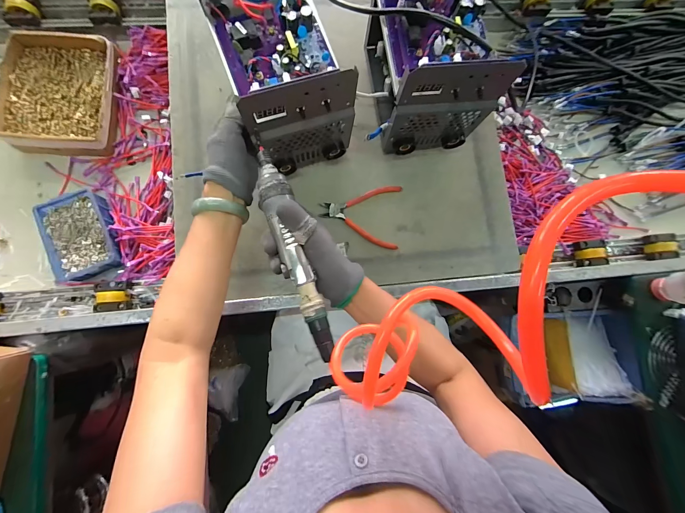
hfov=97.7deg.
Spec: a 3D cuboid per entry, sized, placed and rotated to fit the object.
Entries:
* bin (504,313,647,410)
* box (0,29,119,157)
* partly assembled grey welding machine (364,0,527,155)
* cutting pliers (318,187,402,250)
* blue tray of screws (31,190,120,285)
[{"bbox_3d":[0.428,0.190,0.574,0.218,0.081,0.181,-10,83,-5],"label":"bin"},{"bbox_3d":[-0.538,-0.310,0.574,0.195,0.043,0.229,3,82,-4],"label":"box"},{"bbox_3d":[0.133,-0.309,0.470,0.150,0.186,0.233,-9,83,-5],"label":"partly assembled grey welding machine"},{"bbox_3d":[0.031,-0.075,0.529,0.140,0.012,0.110,6,82,-3],"label":"cutting pliers"},{"bbox_3d":[-0.468,-0.037,0.546,0.101,0.052,0.149,-20,84,-6],"label":"blue tray of screws"}]

